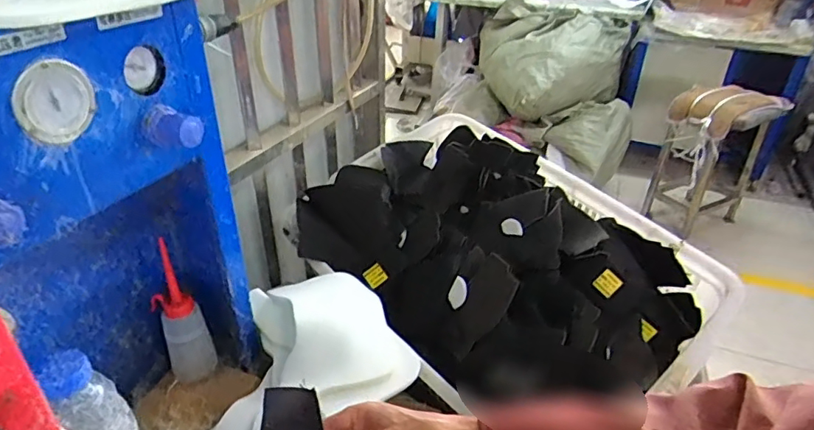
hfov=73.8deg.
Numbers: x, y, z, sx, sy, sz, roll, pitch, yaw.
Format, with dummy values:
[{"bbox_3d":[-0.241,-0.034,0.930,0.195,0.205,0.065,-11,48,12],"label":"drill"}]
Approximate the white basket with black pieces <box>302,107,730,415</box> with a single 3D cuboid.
[{"bbox_3d":[0.128,0.069,0.791,0.385,0.215,0.551,-26,42,-37],"label":"white basket with black pieces"}]

